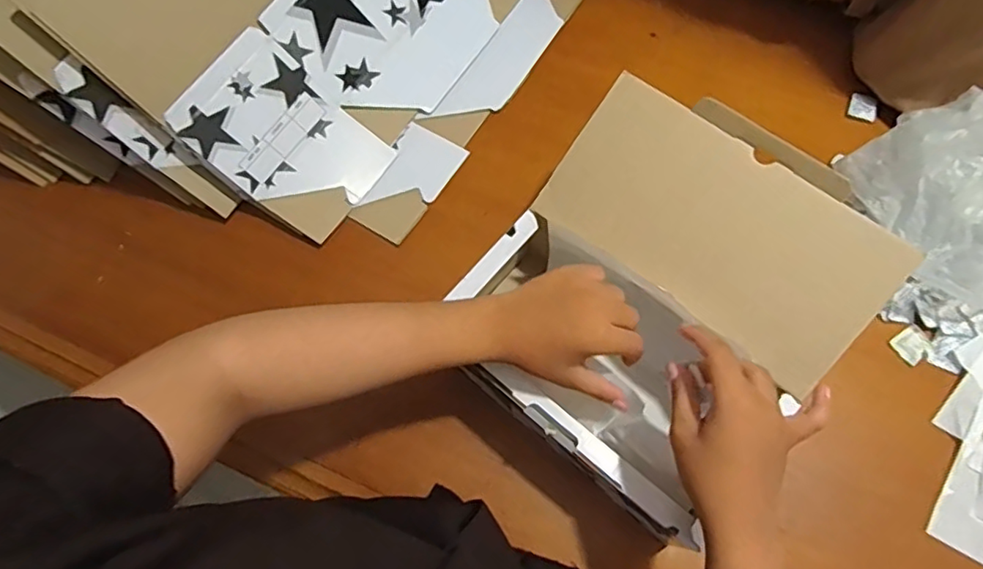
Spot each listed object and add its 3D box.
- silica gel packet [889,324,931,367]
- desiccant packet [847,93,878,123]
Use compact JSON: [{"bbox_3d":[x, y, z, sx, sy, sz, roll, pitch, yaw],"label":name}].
[{"bbox_3d":[0.420,0.060,0.582,0.034,0.007,0.030,-34,71,-11],"label":"silica gel packet"},{"bbox_3d":[0.433,-0.205,0.680,0.031,0.005,0.036,23,70,11],"label":"desiccant packet"}]

